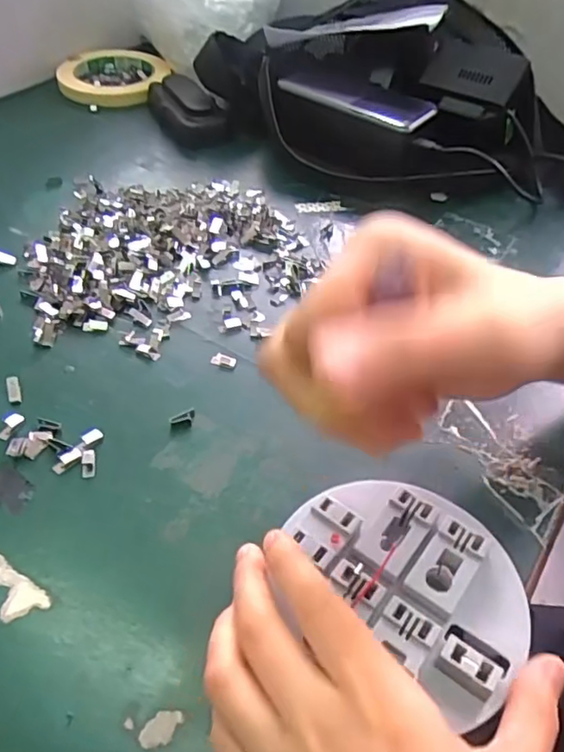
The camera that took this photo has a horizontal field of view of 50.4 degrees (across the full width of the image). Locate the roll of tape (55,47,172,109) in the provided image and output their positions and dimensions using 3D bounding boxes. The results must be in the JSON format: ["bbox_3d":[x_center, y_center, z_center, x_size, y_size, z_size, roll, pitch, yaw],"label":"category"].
[{"bbox_3d":[-0.167,-0.299,0.597,0.108,0.023,0.104,-6,48,-8],"label":"roll of tape"}]

